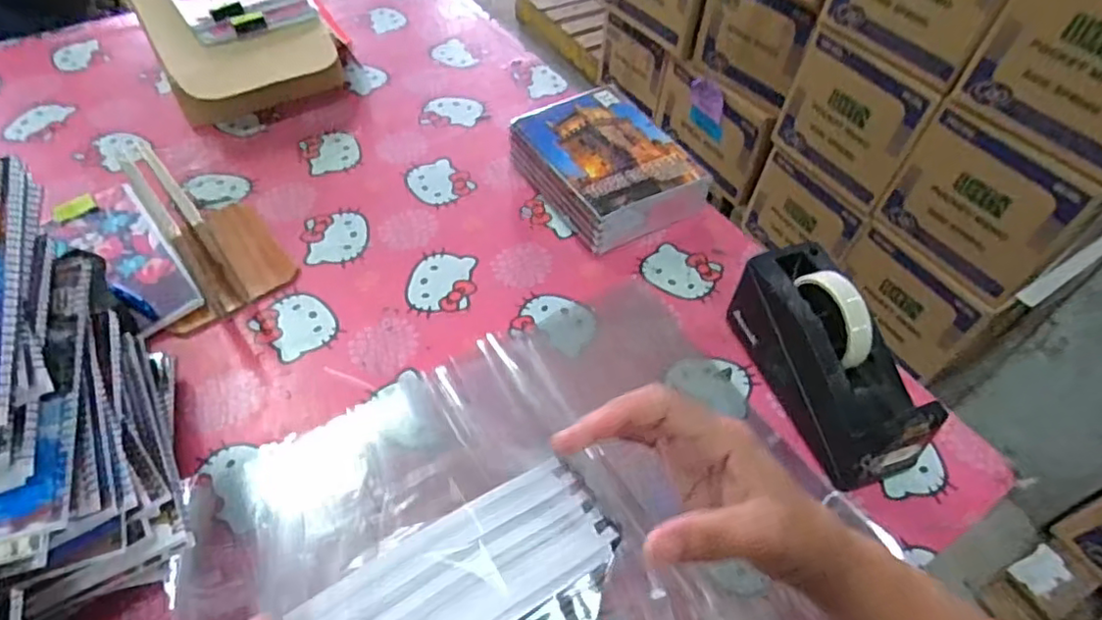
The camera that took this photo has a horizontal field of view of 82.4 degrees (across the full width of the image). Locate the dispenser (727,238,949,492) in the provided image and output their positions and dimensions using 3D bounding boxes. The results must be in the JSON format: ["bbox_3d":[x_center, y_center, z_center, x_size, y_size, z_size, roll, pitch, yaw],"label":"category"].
[{"bbox_3d":[0.242,0.039,0.547,0.077,0.119,0.199,-14,53,-12],"label":"dispenser"}]

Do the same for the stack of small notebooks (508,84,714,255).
[{"bbox_3d":[0.063,-0.169,0.744,0.154,0.063,0.211,-24,56,-20],"label":"stack of small notebooks"}]

